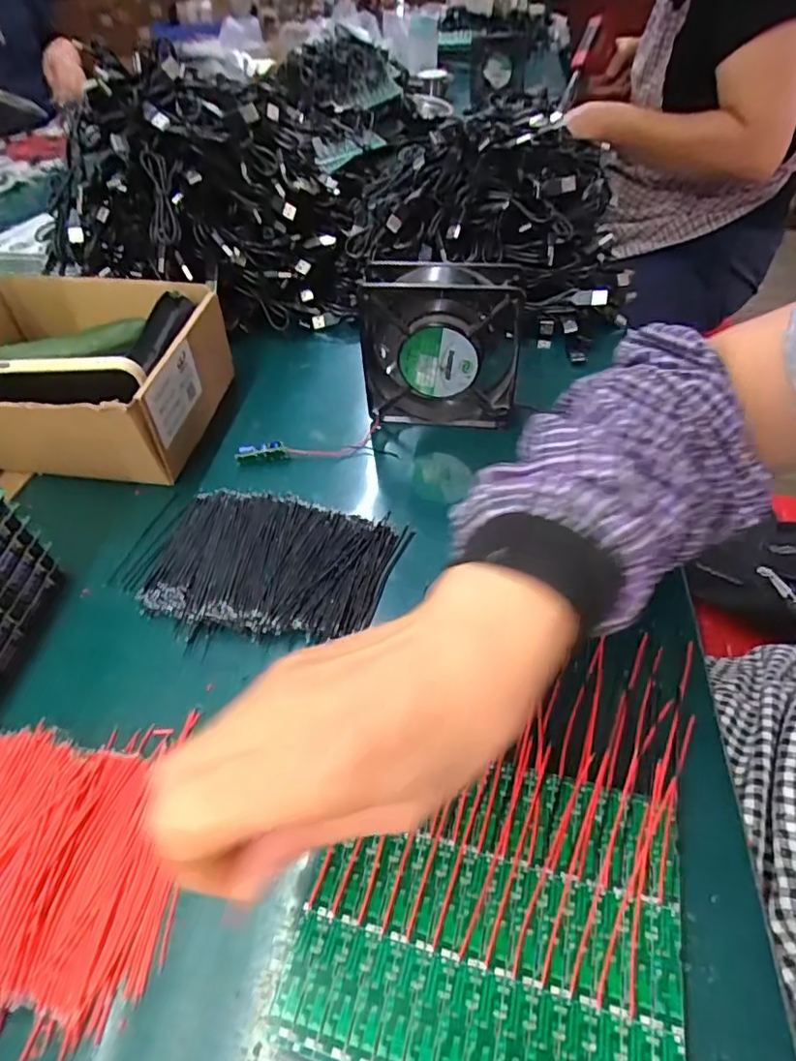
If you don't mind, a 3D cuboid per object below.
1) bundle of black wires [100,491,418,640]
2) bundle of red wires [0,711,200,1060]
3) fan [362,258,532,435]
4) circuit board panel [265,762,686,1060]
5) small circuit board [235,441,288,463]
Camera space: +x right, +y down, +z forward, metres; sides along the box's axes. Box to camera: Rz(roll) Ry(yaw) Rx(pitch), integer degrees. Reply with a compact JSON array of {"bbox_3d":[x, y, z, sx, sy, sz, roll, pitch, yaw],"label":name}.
[{"bbox_3d":[-0.098,0.018,0.386,0.187,0.022,0.107,8,48,10],"label":"bundle of black wires"},{"bbox_3d":[-0.180,0.153,0.263,0.148,0.025,0.134,-2,47,1],"label":"bundle of red wires"},{"bbox_3d":[0.035,-0.144,0.455,0.117,0.120,0.042,5,47,7],"label":"fan"},{"bbox_3d":[0.038,0.162,0.242,0.148,0.015,0.122,10,48,12],"label":"circuit board panel"},{"bbox_3d":[-0.111,-0.064,0.466,0.041,0.014,0.008,-9,47,-5],"label":"small circuit board"}]

